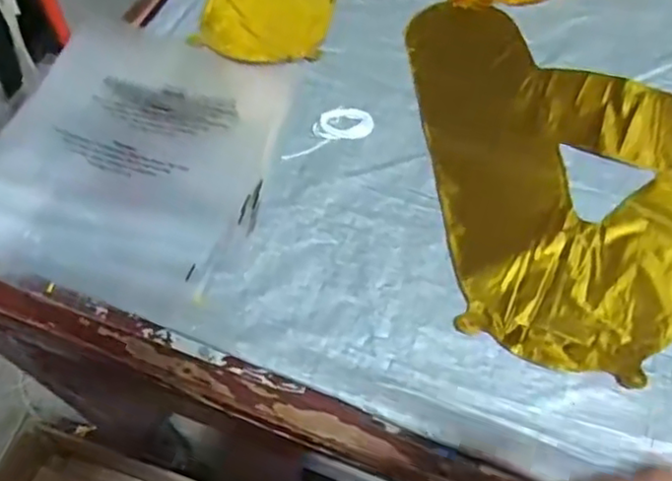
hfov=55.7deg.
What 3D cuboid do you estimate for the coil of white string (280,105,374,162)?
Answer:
[{"bbox_3d":[-0.009,-0.093,0.524,0.080,0.004,0.036,-18,60,-11],"label":"coil of white string"}]

